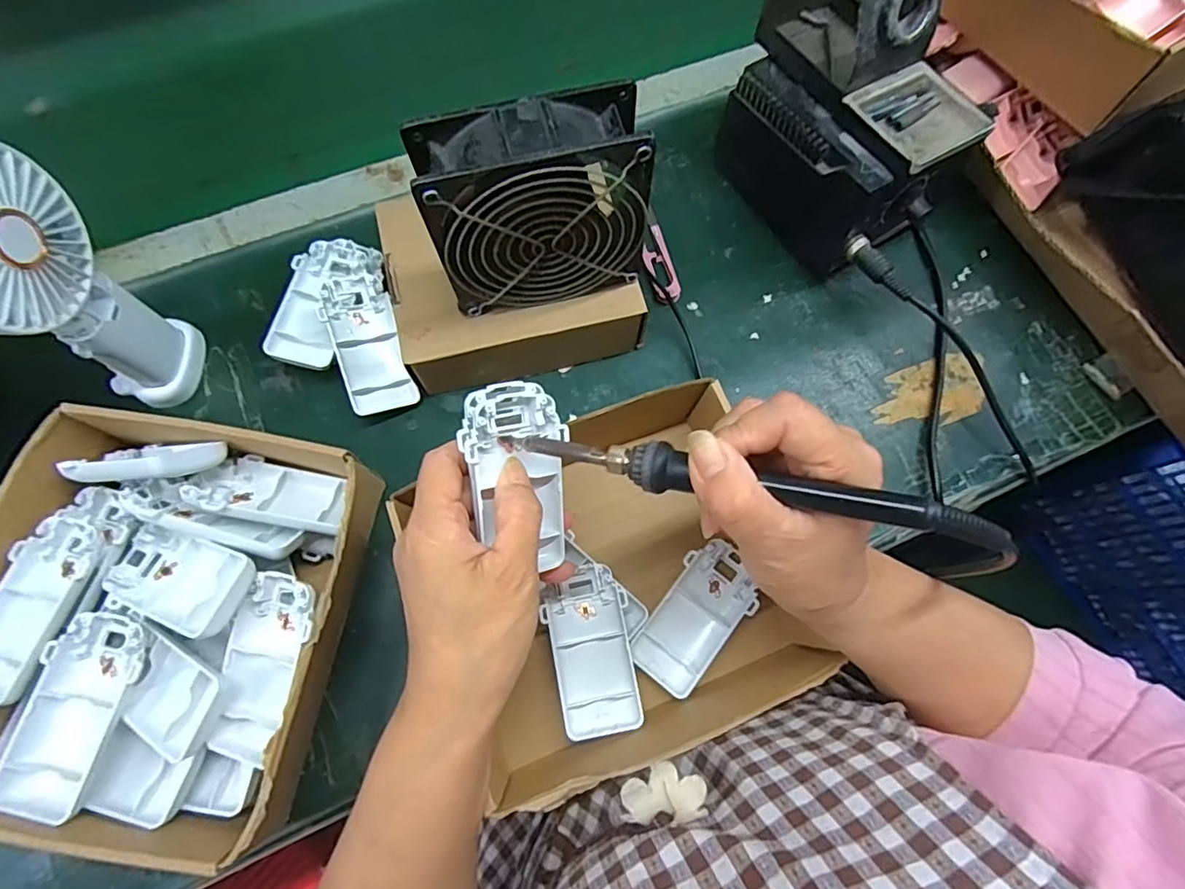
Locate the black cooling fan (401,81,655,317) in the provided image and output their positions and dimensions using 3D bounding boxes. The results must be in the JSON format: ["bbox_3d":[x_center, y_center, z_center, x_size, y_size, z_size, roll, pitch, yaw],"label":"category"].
[{"bbox_3d":[-0.031,-0.131,0.328,0.118,0.115,0.042,-13,73,-6],"label":"black cooling fan"}]

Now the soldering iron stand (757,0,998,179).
[{"bbox_3d":[0.190,-0.261,0.369,0.078,0.076,0.164,-30,76,-11],"label":"soldering iron stand"}]

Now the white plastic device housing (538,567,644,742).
[{"bbox_3d":[0.000,0.122,0.342,0.048,0.014,0.093,-13,70,-6],"label":"white plastic device housing"}]

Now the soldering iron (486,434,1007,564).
[{"bbox_3d":[0.055,0.017,0.246,0.214,0.020,0.019,10,71,19],"label":"soldering iron"}]

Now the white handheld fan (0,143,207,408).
[{"bbox_3d":[-0.298,-0.082,0.323,0.046,0.187,0.091,11,72,1],"label":"white handheld fan"}]

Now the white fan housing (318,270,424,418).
[{"bbox_3d":[-0.158,-0.074,0.404,0.042,0.033,0.102,-18,74,-8],"label":"white fan housing"}]

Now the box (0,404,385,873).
[{"bbox_3d":[-0.237,0.098,0.325,0.202,0.064,0.215,12,72,2],"label":"box"}]

